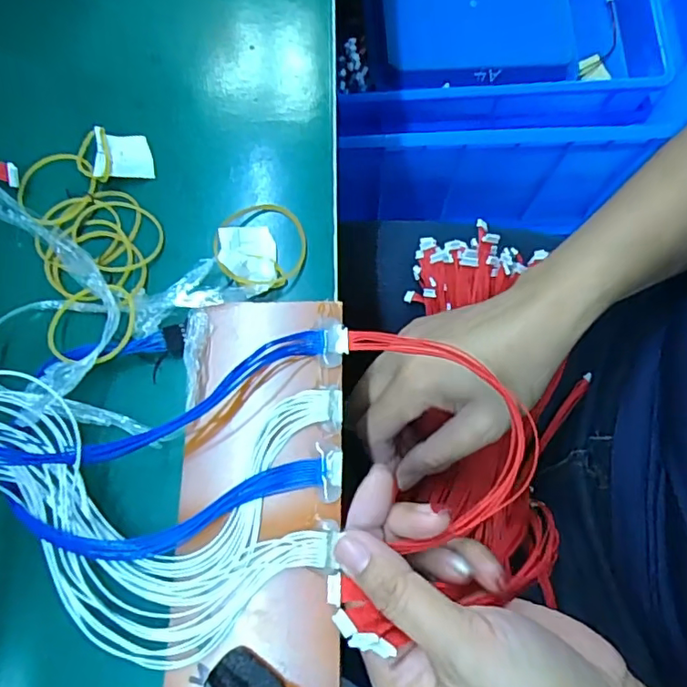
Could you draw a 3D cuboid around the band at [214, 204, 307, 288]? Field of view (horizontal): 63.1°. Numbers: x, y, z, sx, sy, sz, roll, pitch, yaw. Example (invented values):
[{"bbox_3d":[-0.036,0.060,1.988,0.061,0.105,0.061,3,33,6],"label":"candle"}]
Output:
[{"bbox_3d":[-0.043,-0.052,0.290,0.048,0.011,0.050,-3,64,-14],"label":"band"}]

